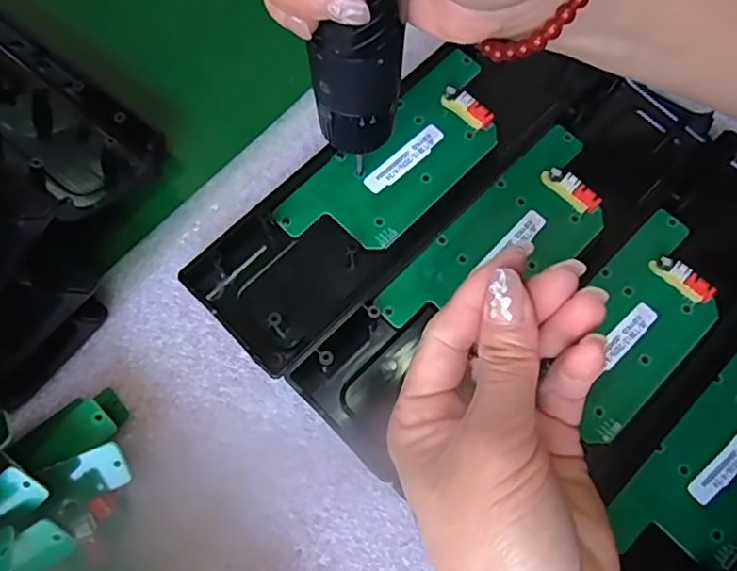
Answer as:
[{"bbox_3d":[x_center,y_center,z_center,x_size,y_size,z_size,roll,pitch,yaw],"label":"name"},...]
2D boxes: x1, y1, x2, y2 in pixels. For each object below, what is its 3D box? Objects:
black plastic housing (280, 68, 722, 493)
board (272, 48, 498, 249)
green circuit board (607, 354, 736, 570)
[{"bbox_3d":[0.071,-0.020,0.281,0.064,0.024,0.244,43,80,12],"label":"black plastic housing"},{"bbox_3d":[0.018,-0.064,0.300,0.053,0.008,0.130,43,80,12],"label":"board"},{"bbox_3d":[0.166,0.072,0.259,0.127,0.005,0.050,-44,78,-10],"label":"green circuit board"}]

